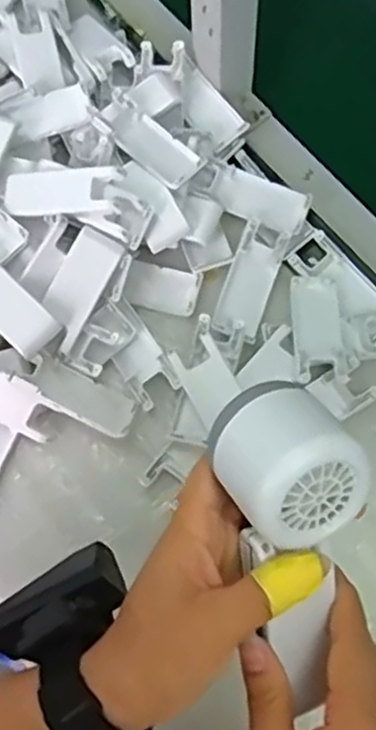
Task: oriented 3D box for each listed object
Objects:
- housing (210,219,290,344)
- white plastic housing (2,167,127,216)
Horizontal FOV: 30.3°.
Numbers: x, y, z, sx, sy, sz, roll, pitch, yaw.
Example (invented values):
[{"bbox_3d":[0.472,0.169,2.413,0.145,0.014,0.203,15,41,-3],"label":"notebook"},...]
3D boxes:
[{"bbox_3d":[0.052,-0.070,0.577,0.040,0.015,0.101,18,73,7],"label":"housing"},{"bbox_3d":[-0.103,-0.139,0.559,0.096,0.016,0.042,4,72,16],"label":"white plastic housing"}]

